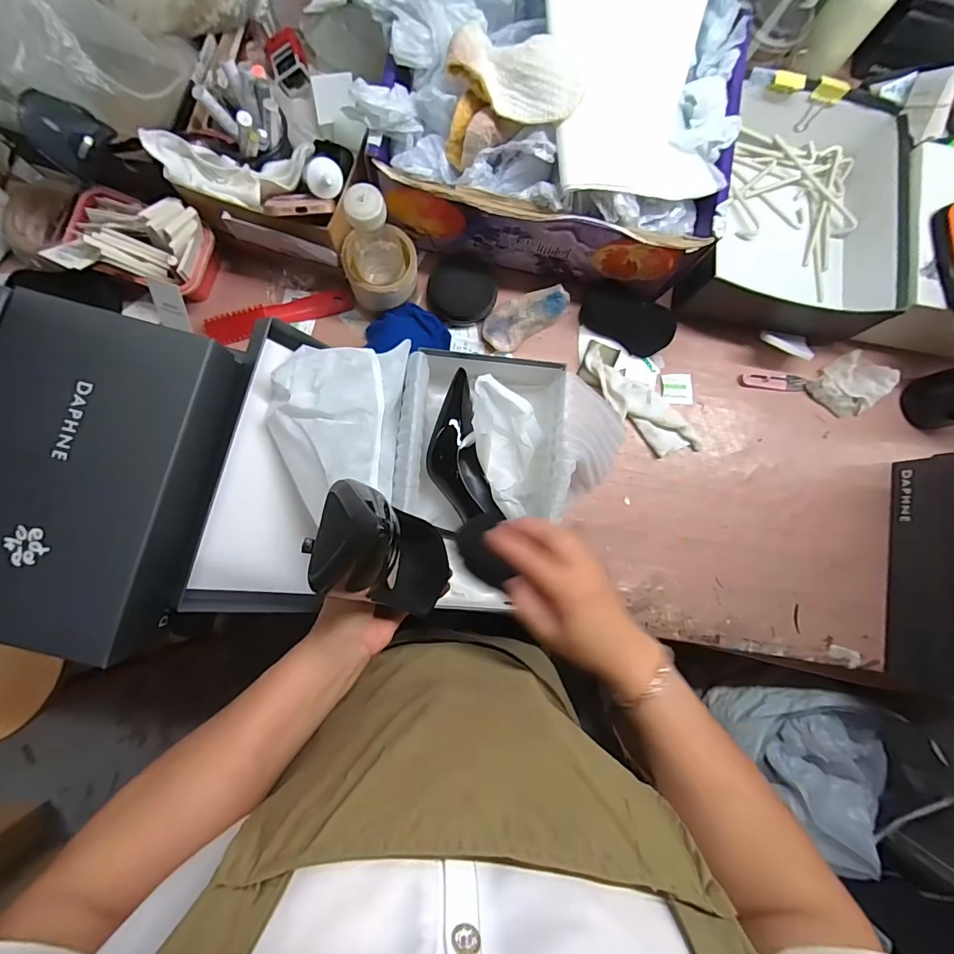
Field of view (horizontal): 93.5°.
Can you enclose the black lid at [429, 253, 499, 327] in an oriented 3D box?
[{"bbox_3d":[-0.020,-0.256,0.611,0.090,0.021,0.089,0,85,-4],"label":"black lid"}]

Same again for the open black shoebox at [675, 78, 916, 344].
[{"bbox_3d":[0.428,-0.375,0.628,0.267,0.093,0.326,8,85,-4],"label":"open black shoebox"}]

